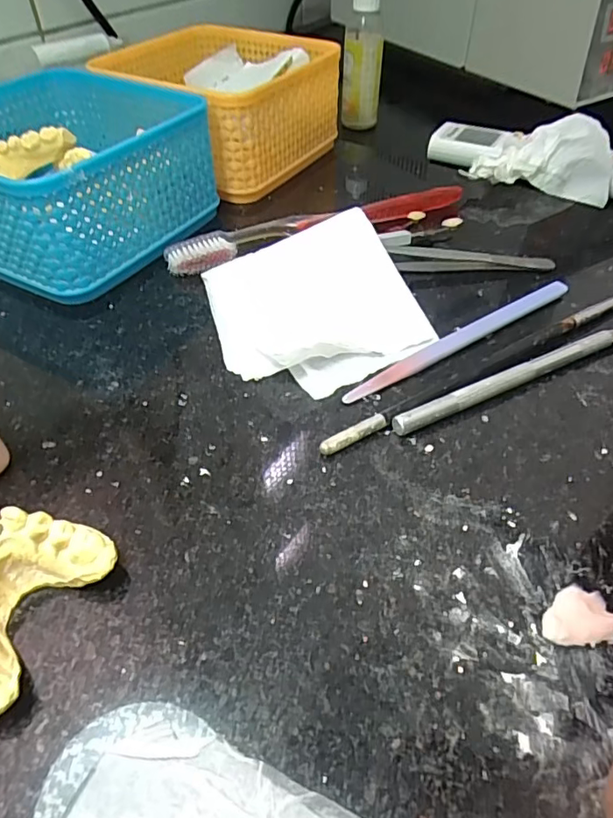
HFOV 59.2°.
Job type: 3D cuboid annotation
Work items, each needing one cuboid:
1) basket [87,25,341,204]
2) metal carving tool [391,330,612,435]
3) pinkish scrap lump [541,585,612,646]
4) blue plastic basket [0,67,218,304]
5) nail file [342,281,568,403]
[{"bbox_3d":[-0.059,-0.212,0.378,0.131,0.063,0.131,26,52,22],"label":"basket"},{"bbox_3d":[0.096,-0.016,0.233,0.136,0.007,0.008,-21,50,-19],"label":"metal carving tool"},{"bbox_3d":[0.082,0.062,0.163,0.024,0.004,0.017,-10,47,-10],"label":"pinkish scrap lump"},{"bbox_3d":[-0.135,-0.131,0.304,0.127,0.065,0.128,23,51,20],"label":"blue plastic basket"},{"bbox_3d":[0.074,-0.035,0.251,0.137,0.004,0.011,-26,52,-23],"label":"nail file"}]

